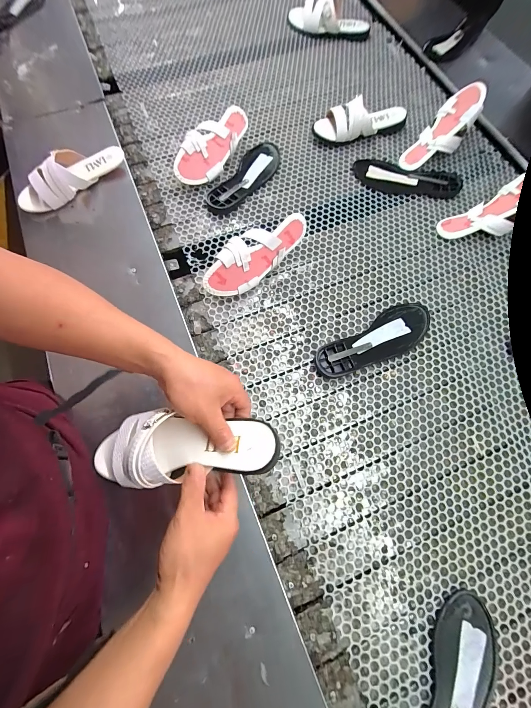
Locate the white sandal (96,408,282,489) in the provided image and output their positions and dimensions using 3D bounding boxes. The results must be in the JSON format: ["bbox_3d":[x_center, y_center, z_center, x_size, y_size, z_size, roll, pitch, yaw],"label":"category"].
[{"bbox_3d":[-0.100,0.110,0.346,0.225,0.058,0.081,-4,72,3],"label":"white sandal"}]

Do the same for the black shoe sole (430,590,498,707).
[{"bbox_3d":[0.252,0.456,0.384,0.084,0.023,0.237,25,73,8],"label":"black shoe sole"}]

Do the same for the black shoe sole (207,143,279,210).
[{"bbox_3d":[-0.045,-0.406,0.664,0.081,0.020,0.235,33,75,10],"label":"black shoe sole"}]

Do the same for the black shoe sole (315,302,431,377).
[{"bbox_3d":[0.205,-0.023,0.546,0.239,0.016,0.078,-29,74,-9],"label":"black shoe sole"}]

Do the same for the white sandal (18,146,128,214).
[{"bbox_3d":[-0.391,-0.360,0.599,0.074,0.089,0.218,39,76,12],"label":"white sandal"}]

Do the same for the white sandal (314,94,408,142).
[{"bbox_3d":[0.227,-0.557,0.695,0.226,0.063,0.072,-13,72,-5],"label":"white sandal"}]

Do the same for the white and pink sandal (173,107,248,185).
[{"bbox_3d":[-0.120,-0.462,0.656,0.087,0.067,0.226,35,75,11],"label":"white and pink sandal"}]

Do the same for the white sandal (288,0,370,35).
[{"bbox_3d":[0.184,-0.967,0.831,0.234,0.083,0.083,11,72,3],"label":"white sandal"}]

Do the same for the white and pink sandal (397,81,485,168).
[{"bbox_3d":[0.405,-0.508,0.671,0.207,0.038,0.084,-45,76,16],"label":"white and pink sandal"}]

